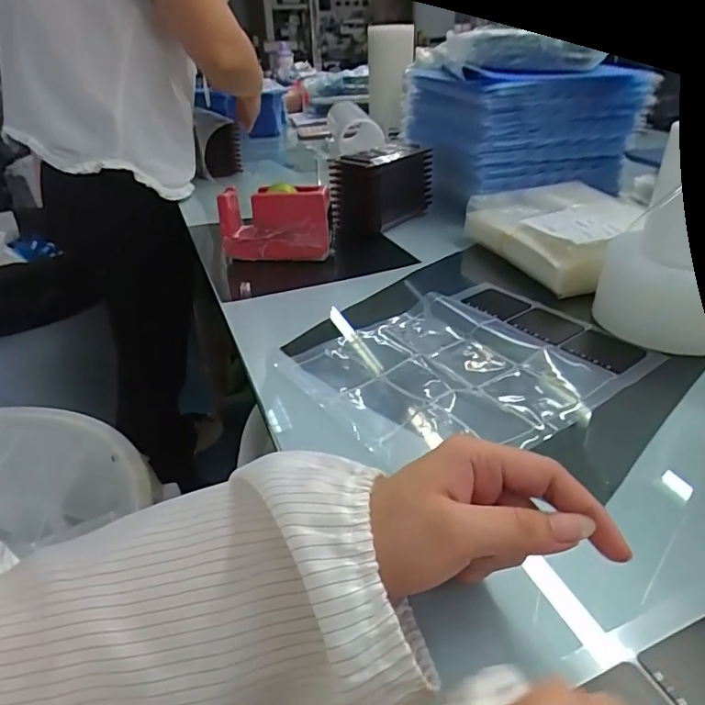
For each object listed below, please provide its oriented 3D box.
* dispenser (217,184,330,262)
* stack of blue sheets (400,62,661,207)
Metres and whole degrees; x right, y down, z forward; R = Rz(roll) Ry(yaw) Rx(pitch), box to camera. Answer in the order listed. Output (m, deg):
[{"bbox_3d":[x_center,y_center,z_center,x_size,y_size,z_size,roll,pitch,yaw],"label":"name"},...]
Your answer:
[{"bbox_3d":[-0.095,-0.157,0.640,0.139,0.086,0.042,2,32,5],"label":"dispenser"},{"bbox_3d":[0.224,-0.346,0.794,0.248,0.143,0.292,-12,34,-19],"label":"stack of blue sheets"}]

